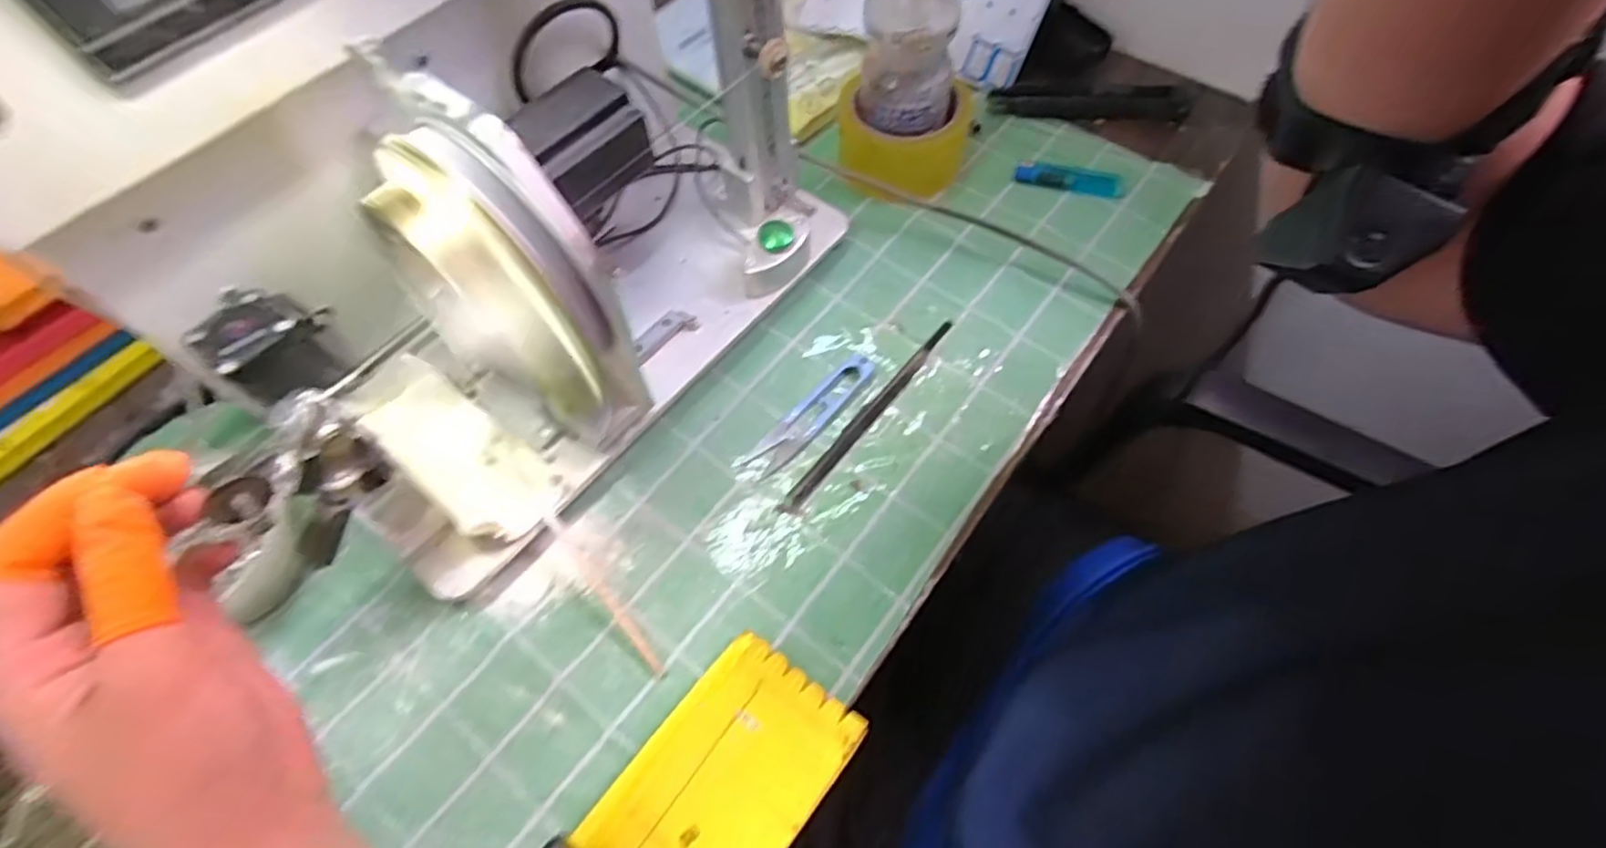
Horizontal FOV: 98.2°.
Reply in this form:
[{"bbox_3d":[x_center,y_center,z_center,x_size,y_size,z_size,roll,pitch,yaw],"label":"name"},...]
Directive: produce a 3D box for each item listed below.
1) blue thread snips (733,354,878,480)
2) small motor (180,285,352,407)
[{"bbox_3d":[0.005,-0.007,0.435,0.023,0.007,0.103,40,69,16],"label":"blue thread snips"},{"bbox_3d":[-0.277,-0.043,0.365,0.051,0.045,0.054,33,67,19],"label":"small motor"}]

